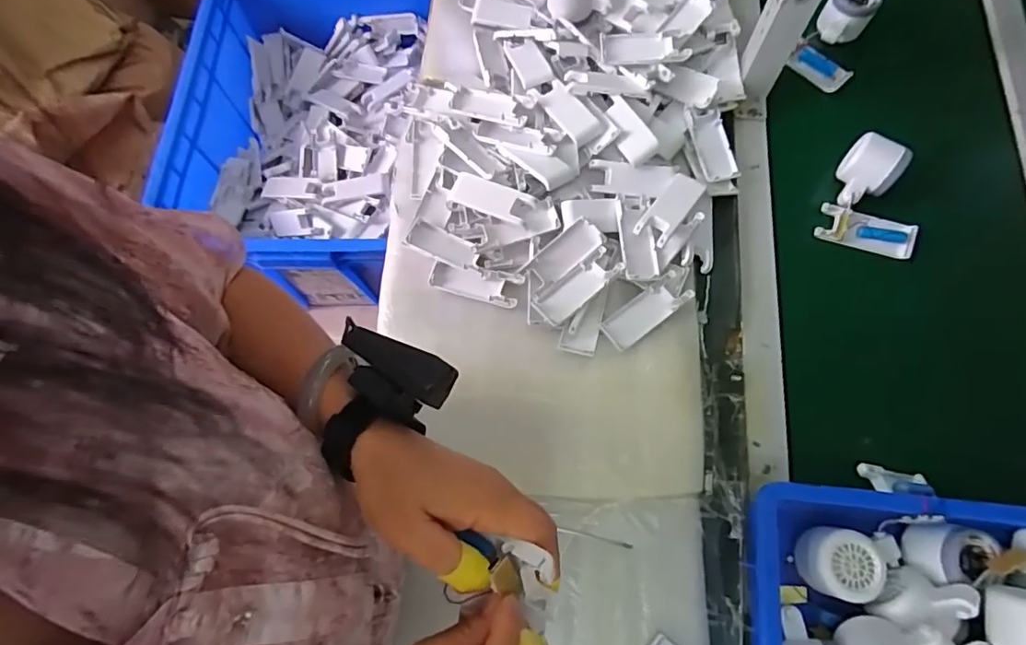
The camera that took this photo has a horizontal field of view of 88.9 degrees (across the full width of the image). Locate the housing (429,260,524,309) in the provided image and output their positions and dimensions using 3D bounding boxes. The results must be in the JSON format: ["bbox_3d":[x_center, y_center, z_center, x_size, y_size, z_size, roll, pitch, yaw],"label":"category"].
[{"bbox_3d":[-0.043,-0.045,0.593,0.102,0.012,0.039,14,72,6],"label":"housing"}]

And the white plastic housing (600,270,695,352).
[{"bbox_3d":[0.144,-0.012,0.570,0.101,0.019,0.039,-35,74,-10],"label":"white plastic housing"}]

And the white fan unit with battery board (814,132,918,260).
[{"bbox_3d":[0.425,-0.145,0.601,0.102,0.056,0.119,22,73,9],"label":"white fan unit with battery board"}]

